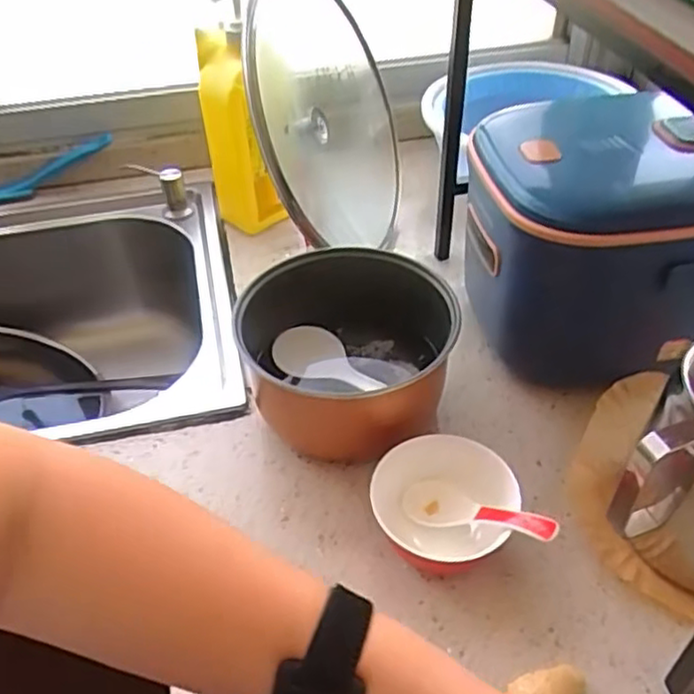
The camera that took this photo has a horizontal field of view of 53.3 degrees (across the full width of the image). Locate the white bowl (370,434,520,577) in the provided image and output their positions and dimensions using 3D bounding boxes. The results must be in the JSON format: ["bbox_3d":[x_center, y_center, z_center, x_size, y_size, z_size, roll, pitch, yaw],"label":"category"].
[{"bbox_3d":[0.075,0.126,0.544,0.104,0.053,0.109,-1,44,1],"label":"white bowl"}]

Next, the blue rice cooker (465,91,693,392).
[{"bbox_3d":[0.249,-0.102,0.680,0.248,0.203,0.233,-8,44,-6],"label":"blue rice cooker"}]

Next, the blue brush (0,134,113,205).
[{"bbox_3d":[-0.421,-0.245,0.961,0.210,0.033,0.033,-27,46,4],"label":"blue brush"}]

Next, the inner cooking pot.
[{"bbox_3d":[0.000,0.006,0.645,0.185,0.114,0.172,-1,44,1],"label":"inner cooking pot"}]

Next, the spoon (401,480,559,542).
[{"bbox_3d":[0.099,0.127,0.532,0.129,0.024,0.042,0,33,49],"label":"spoon"}]

